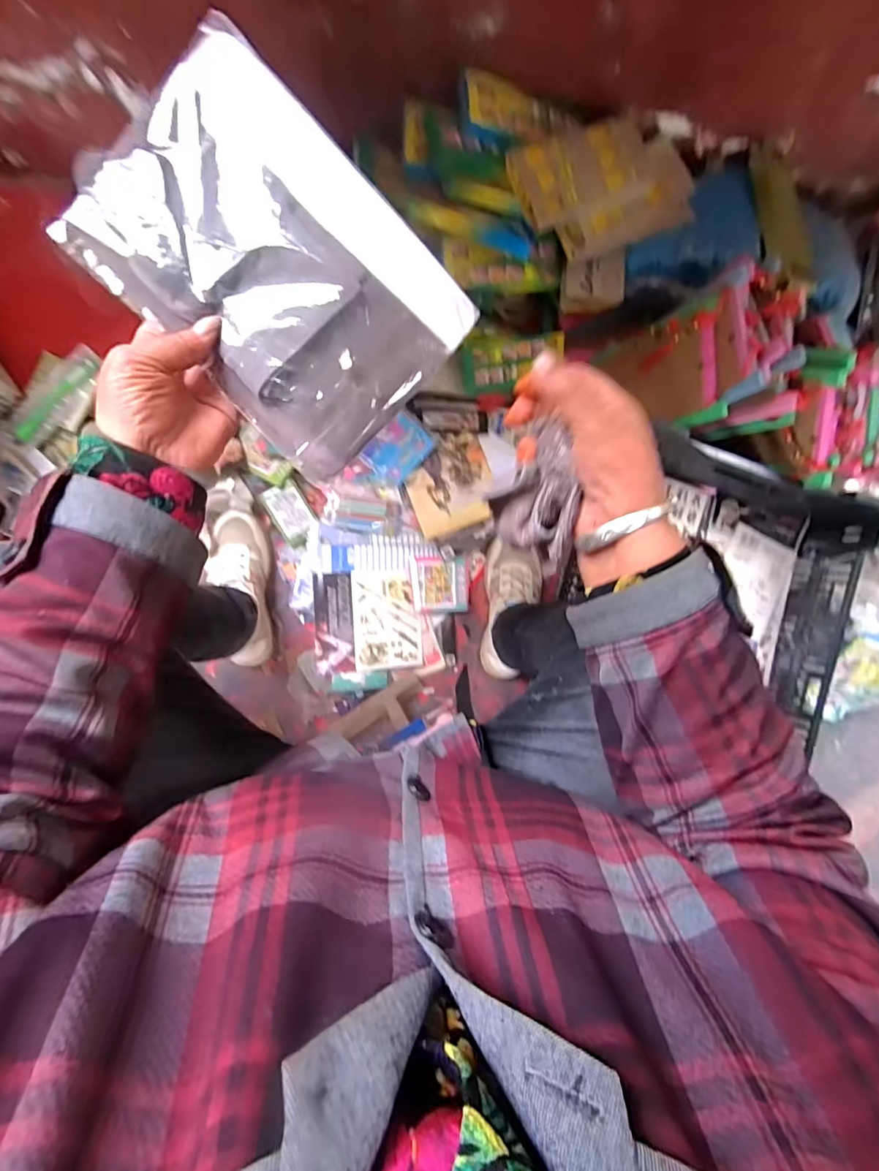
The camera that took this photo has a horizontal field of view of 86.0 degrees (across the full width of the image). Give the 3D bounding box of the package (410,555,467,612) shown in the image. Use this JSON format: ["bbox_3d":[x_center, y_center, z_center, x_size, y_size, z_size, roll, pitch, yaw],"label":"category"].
[{"bbox_3d":[0.000,-0.001,0.776,0.093,0.020,0.088,0,91,-5],"label":"package"}]

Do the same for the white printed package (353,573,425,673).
[{"bbox_3d":[-0.084,0.056,0.767,0.106,0.014,0.157,-2,91,-5],"label":"white printed package"}]

